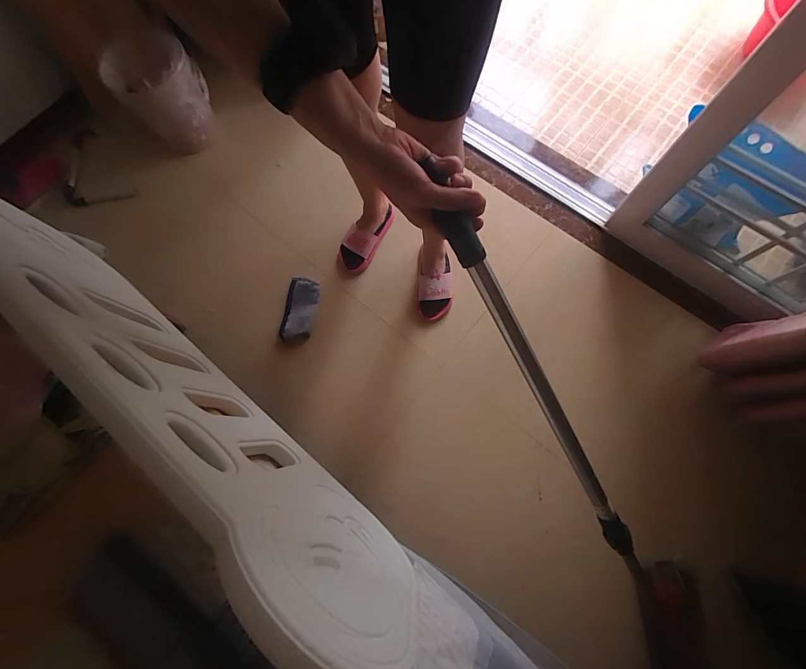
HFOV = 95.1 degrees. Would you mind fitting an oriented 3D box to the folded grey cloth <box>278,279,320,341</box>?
[{"bbox_3d":[-0.310,-0.077,1.111,0.095,0.027,0.208,3,75,2],"label":"folded grey cloth"}]

